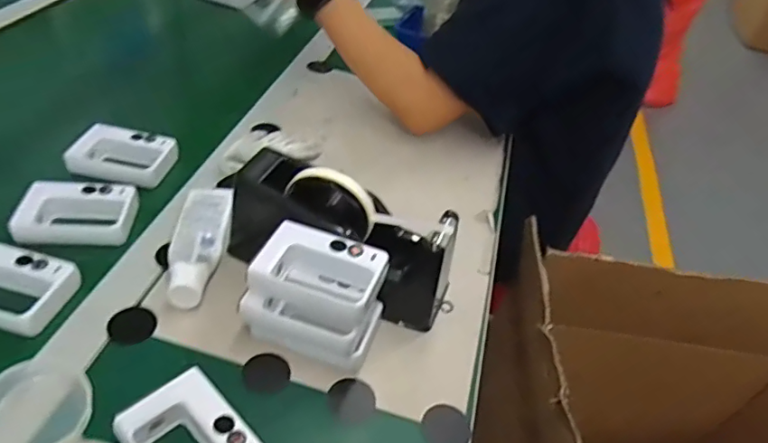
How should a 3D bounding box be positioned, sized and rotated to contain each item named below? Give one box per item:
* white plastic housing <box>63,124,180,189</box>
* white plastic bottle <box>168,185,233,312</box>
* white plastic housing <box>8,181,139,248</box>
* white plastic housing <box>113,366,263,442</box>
[{"bbox_3d":[-0.285,-0.073,0.606,0.100,0.028,0.068,11,43,3],"label":"white plastic housing"},{"bbox_3d":[-0.176,0.012,0.525,0.050,0.035,0.162,0,43,-8],"label":"white plastic bottle"},{"bbox_3d":[-0.295,-0.008,0.533,0.097,0.029,0.067,-1,44,-10],"label":"white plastic housing"},{"bbox_3d":[-0.129,0.156,0.378,0.095,0.033,0.066,36,50,27],"label":"white plastic housing"}]

